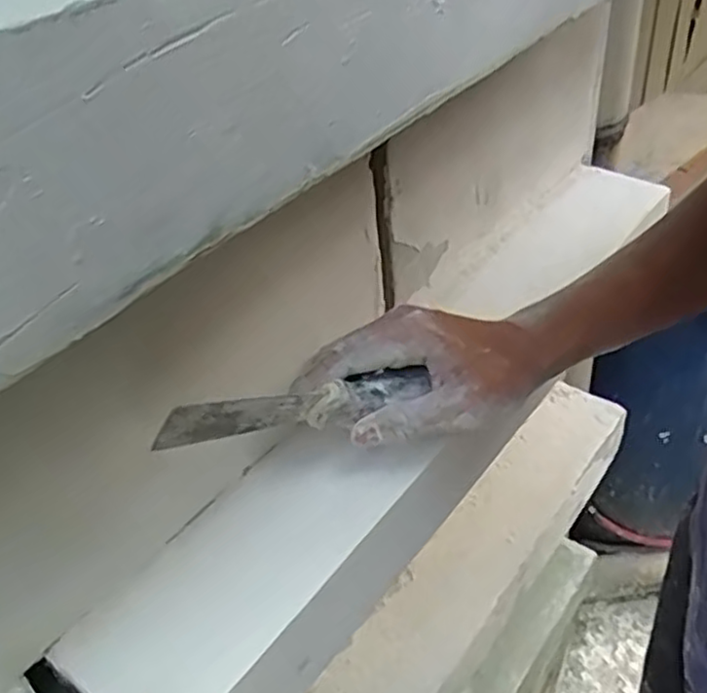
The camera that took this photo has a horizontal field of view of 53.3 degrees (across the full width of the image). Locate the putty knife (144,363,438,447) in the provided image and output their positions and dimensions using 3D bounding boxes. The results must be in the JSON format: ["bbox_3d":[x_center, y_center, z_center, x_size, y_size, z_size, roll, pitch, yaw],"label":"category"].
[{"bbox_3d":[-0.027,0.030,0.369,0.154,0.032,0.016,-9,33,-34],"label":"putty knife"}]

